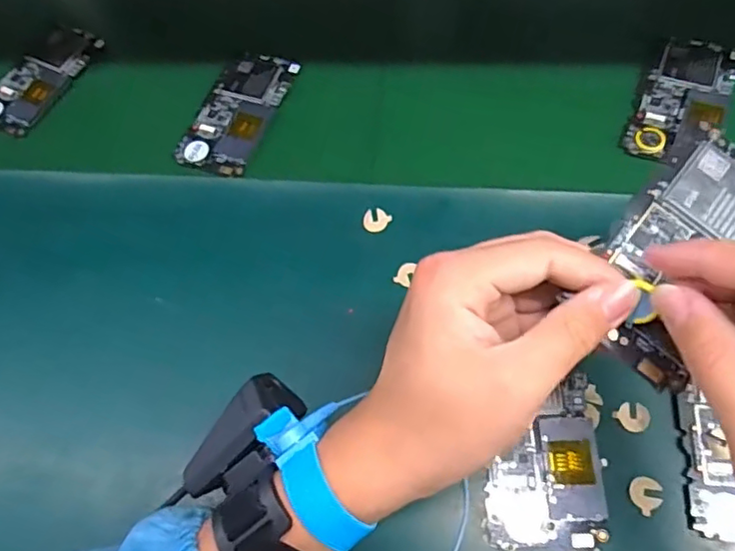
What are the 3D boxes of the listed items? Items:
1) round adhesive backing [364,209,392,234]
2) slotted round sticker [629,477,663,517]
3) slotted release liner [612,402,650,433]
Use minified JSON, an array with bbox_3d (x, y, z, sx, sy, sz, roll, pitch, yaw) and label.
[{"bbox_3d":[0.006,-0.040,0.428,0.018,0.004,0.018,0,96,-3],"label":"round adhesive backing"},{"bbox_3d":[0.160,0.126,0.338,0.018,0.004,0.018,-6,67,16],"label":"slotted round sticker"},{"bbox_3d":[0.162,0.085,0.356,0.019,0.004,0.018,-1,63,2],"label":"slotted release liner"}]

